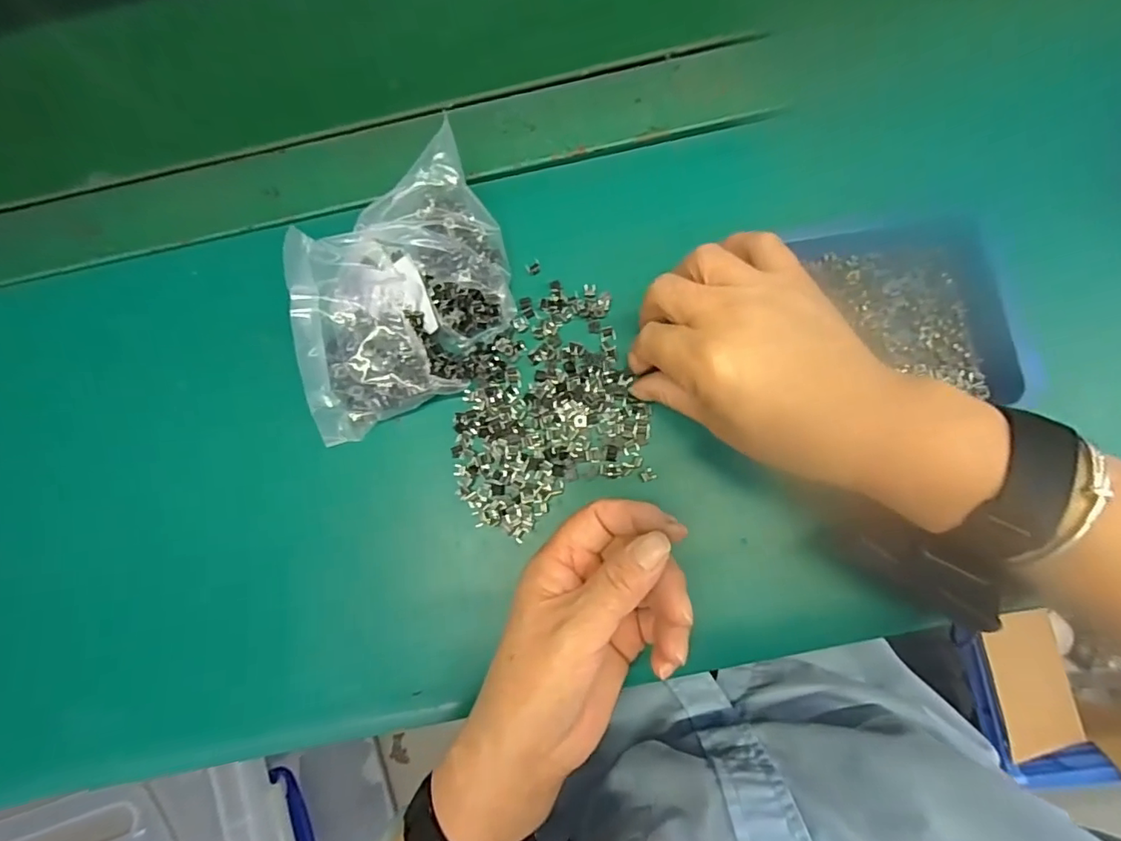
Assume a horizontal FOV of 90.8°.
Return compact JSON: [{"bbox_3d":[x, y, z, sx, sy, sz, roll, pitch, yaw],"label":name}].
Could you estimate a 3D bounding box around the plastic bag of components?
[{"bbox_3d":[-0.082,-0.065,0.292,0.085,0.069,0.172,33,86,8],"label":"plastic bag of components"}]

